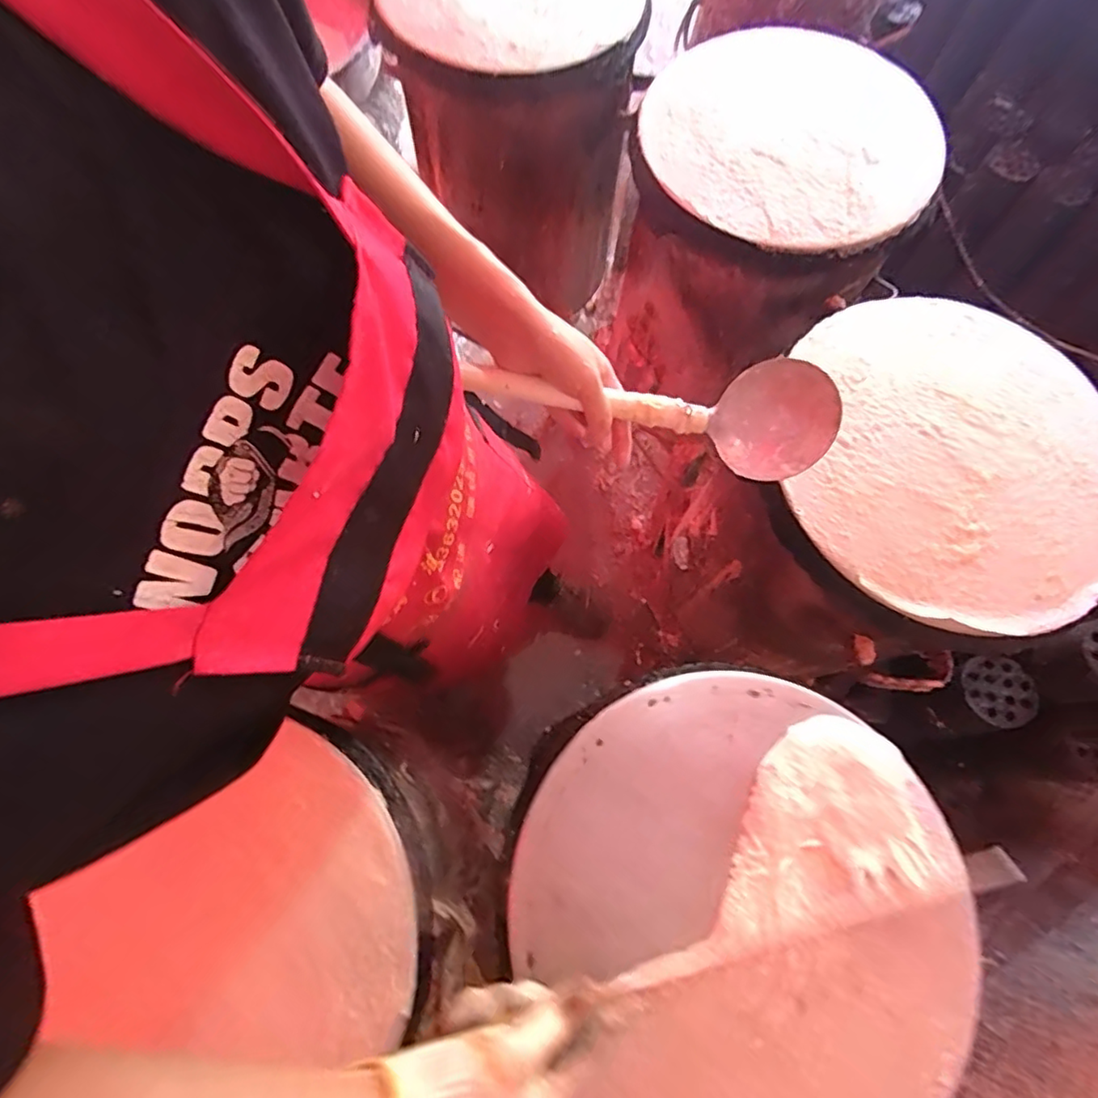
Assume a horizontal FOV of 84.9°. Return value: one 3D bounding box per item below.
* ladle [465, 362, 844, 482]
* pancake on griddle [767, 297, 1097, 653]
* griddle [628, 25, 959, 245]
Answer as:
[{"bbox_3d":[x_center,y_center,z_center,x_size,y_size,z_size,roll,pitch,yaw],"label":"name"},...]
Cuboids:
[{"bbox_3d":[0.069,-0.109,0.461,0.288,0.058,0.086,6,71,-6],"label":"ladle"},{"bbox_3d":[0.427,-0.089,0.619,0.356,0.031,0.374,11,72,3],"label":"pancake on griddle"},{"bbox_3d":[0.316,-0.545,0.797,0.379,0.046,0.386,0,72,-1],"label":"griddle"}]

